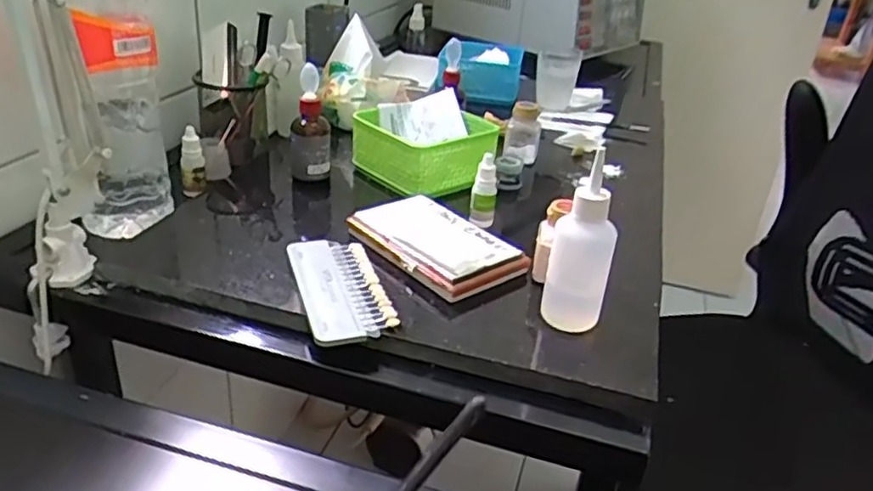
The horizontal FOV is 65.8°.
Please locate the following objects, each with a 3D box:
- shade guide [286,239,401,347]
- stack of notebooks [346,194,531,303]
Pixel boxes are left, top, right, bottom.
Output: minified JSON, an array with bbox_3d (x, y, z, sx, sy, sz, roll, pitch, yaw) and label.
[{"bbox_3d":[-0.081,0.035,0.564,0.065,0.017,0.143,-5,30,-19],"label":"shade guide"},{"bbox_3d":[0.002,-0.005,0.623,0.092,0.024,0.146,-19,36,-37],"label":"stack of notebooks"}]

